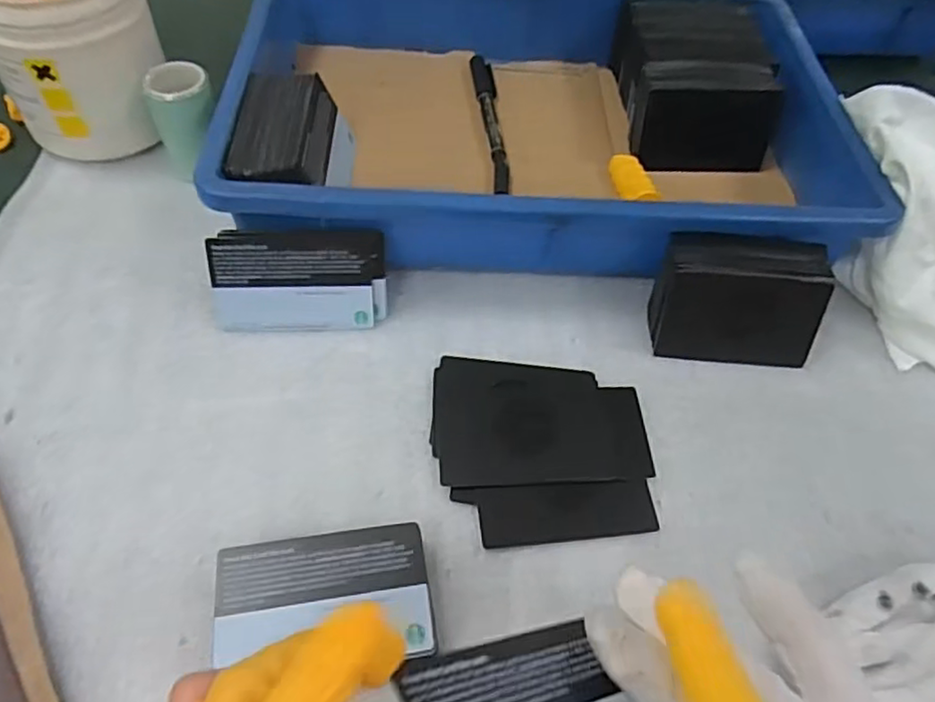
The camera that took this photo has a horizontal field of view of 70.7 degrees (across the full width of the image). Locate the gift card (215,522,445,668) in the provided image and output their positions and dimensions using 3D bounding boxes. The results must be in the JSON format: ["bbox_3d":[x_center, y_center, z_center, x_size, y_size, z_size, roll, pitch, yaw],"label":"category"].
[{"bbox_3d":[-0.059,0.101,0.273,0.087,0.004,0.052,-4,51,-8],"label":"gift card"}]

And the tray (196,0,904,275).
[{"bbox_3d":[0.045,-0.158,0.437,0.363,0.070,0.253,2,56,-3],"label":"tray"}]

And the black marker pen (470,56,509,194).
[{"bbox_3d":[0.018,-0.158,0.459,0.016,0.013,0.142,-3,56,-7],"label":"black marker pen"}]

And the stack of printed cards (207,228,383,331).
[{"bbox_3d":[-0.092,-0.037,0.359,0.093,0.058,0.008,-1,31,-3],"label":"stack of printed cards"}]

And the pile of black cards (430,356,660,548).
[{"bbox_3d":[0.038,0.045,0.334,0.107,0.005,0.099,0,56,-5],"label":"pile of black cards"}]

